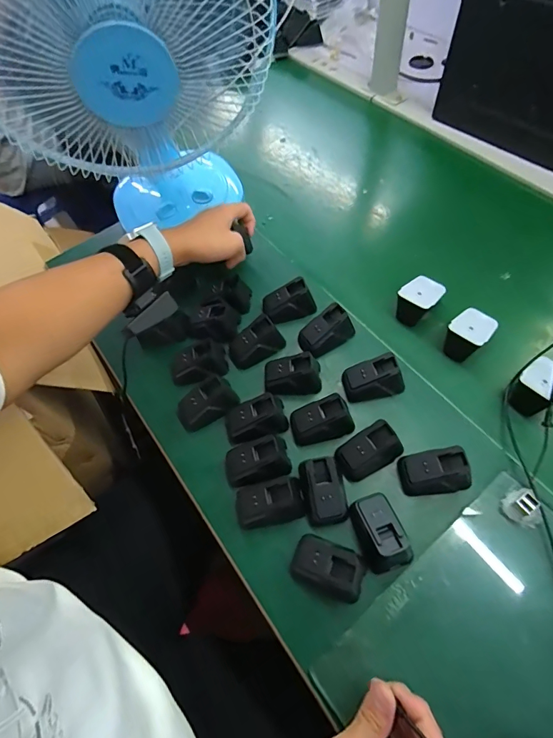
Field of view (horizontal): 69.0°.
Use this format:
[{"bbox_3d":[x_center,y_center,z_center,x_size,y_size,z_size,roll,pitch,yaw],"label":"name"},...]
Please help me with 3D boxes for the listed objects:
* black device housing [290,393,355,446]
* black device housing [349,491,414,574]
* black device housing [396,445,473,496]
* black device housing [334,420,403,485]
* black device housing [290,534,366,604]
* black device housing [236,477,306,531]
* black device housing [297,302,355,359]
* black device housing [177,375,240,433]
[{"bbox_3d":[0.050,0.055,0.454,0.069,0.037,0.044,-12,59,-2],"label":"black device housing"},{"bbox_3d":[0.100,0.157,0.393,0.046,0.039,0.071,-19,59,-7],"label":"black device housing"},{"bbox_3d":[0.166,0.105,0.416,0.070,0.043,0.037,-4,59,2],"label":"black device housing"},{"bbox_3d":[0.098,0.088,0.433,0.066,0.044,0.038,-26,60,-11],"label":"black device housing"},{"bbox_3d":[0.050,0.187,0.382,0.069,0.043,0.042,17,62,14],"label":"black device housing"},{"bbox_3d":[-0.008,0.137,0.414,0.069,0.039,0.037,-12,59,-2],"label":"black device housing"},{"bbox_3d":[0.061,-0.050,0.512,0.071,0.042,0.043,-30,61,-13],"label":"black device housing"},{"bbox_3d":[-0.085,0.042,0.484,0.070,0.042,0.043,-27,61,-11],"label":"black device housing"}]

